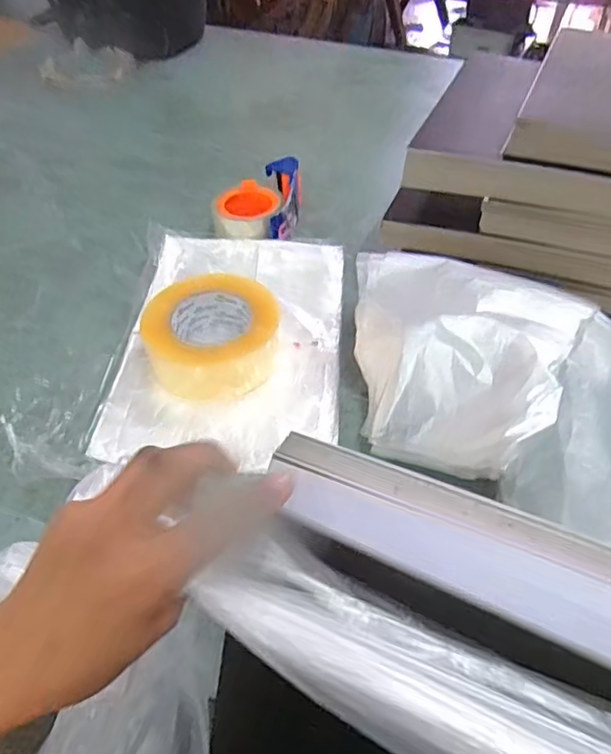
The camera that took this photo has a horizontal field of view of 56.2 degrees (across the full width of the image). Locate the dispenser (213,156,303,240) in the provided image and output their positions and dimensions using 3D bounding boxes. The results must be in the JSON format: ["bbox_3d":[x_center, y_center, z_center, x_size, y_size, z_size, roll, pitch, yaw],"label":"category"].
[{"bbox_3d":[-0.056,-0.229,0.744,0.099,0.053,0.153,11,49,10],"label":"dispenser"}]

